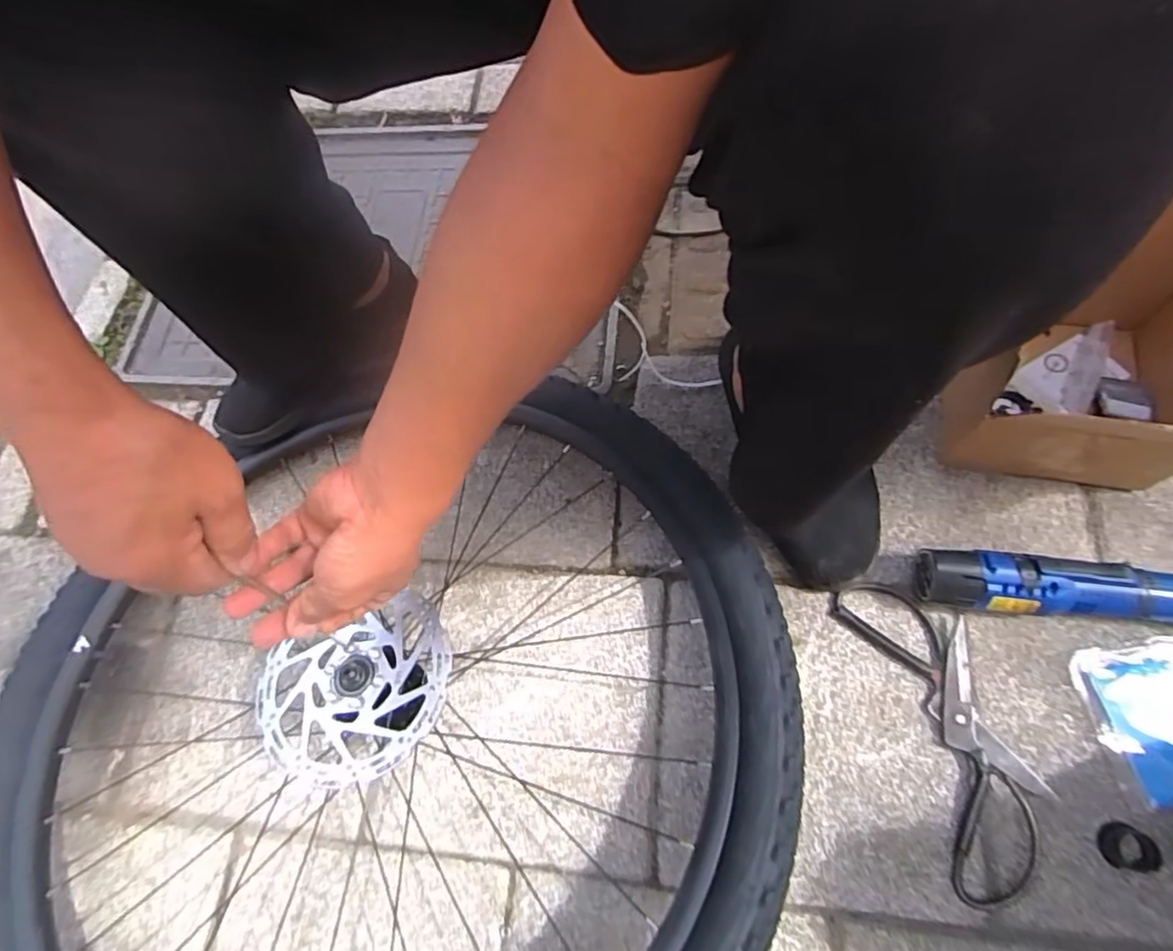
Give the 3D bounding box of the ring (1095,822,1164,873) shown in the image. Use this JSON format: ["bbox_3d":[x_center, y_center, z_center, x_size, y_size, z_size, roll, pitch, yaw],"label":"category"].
[{"bbox_3d":[0.405,0.276,0.463,0.036,0.015,0.031,5,69,10],"label":"ring"}]

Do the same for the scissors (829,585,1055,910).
[{"bbox_3d":[0.295,0.203,0.507,0.095,0.020,0.246,-16,67,1],"label":"scissors"}]

